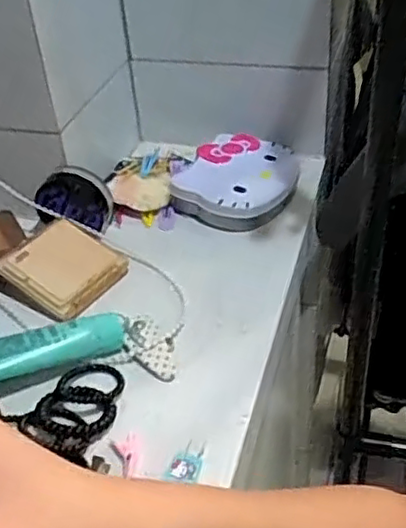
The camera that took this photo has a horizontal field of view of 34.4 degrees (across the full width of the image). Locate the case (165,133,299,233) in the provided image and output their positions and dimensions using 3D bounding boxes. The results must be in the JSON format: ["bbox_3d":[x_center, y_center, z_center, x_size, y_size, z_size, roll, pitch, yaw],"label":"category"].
[{"bbox_3d":[0.033,-0.077,0.609,0.099,0.034,0.109,12,41,19],"label":"case"}]

